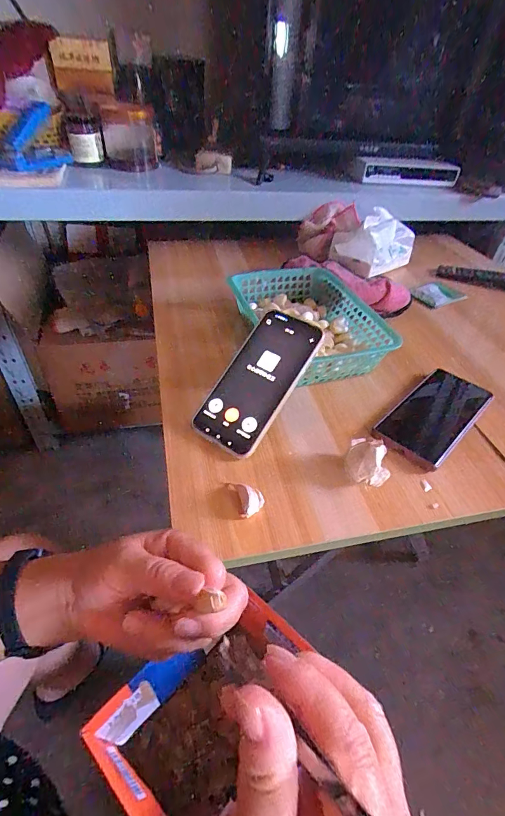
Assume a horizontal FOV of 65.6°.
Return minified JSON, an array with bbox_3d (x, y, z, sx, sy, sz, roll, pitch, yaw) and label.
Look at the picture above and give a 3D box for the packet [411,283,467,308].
[{"bbox_3d":[0.318,-0.196,0.683,0.084,0.007,0.063,-22,50,-26],"label":"packet"}]

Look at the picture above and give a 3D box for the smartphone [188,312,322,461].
[{"bbox_3d":[0.006,-0.030,0.416,0.076,0.007,0.162,30,78,24],"label":"smartphone"}]

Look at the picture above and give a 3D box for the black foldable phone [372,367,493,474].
[{"bbox_3d":[0.213,0.007,0.455,0.075,0.014,0.165,36,51,28],"label":"black foldable phone"}]

